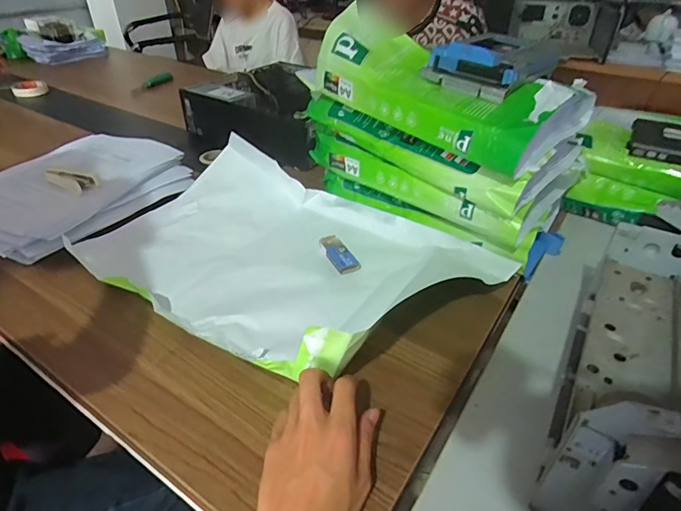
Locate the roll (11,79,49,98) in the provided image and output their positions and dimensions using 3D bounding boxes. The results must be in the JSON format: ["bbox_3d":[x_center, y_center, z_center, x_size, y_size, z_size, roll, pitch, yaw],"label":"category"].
[{"bbox_3d":[-0.936,-0.507,1.323,0.094,0.032,0.094,-19,42,-23],"label":"roll"}]

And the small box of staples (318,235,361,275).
[{"bbox_3d":[-0.004,-0.004,0.634,0.032,0.007,0.082,-18,41,-23],"label":"small box of staples"}]

